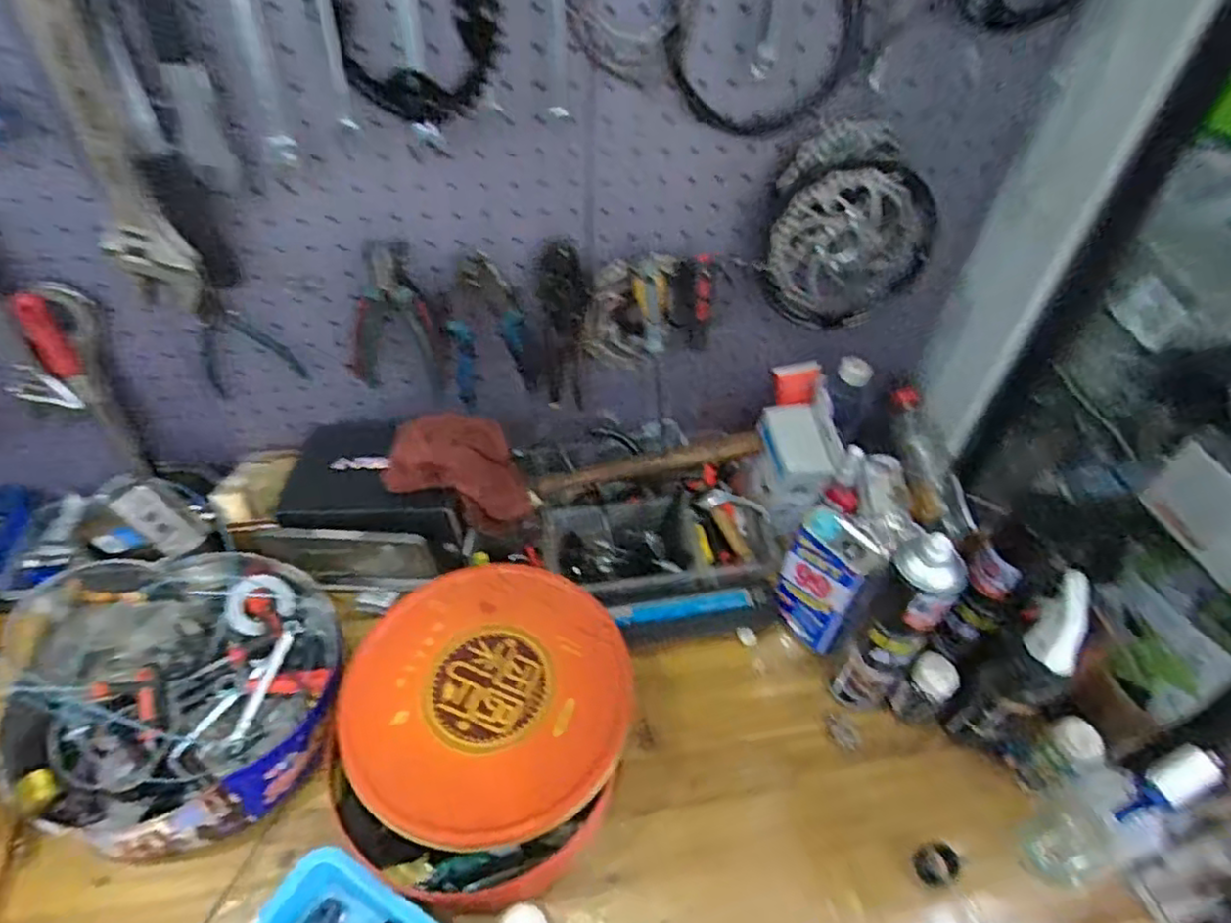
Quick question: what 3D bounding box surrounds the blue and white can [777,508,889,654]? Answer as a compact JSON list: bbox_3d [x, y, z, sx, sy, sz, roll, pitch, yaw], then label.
[{"bbox_3d":[0.235,0.139,0.757,0.042,0.168,0.097,-24,52,-24],"label":"blue and white can"}]

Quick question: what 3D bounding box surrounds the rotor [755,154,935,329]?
[{"bbox_3d":[0.250,-0.231,0.728,0.174,0.176,0.018,-1,47,-4],"label":"rotor"}]

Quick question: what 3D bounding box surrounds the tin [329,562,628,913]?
[{"bbox_3d":[-0.121,0.260,0.668,0.264,0.111,0.282,2,46,-2],"label":"tin"}]

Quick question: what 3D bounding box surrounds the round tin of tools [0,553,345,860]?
[{"bbox_3d":[-0.451,0.231,0.690,0.307,0.092,0.298,2,46,-2],"label":"round tin of tools"}]

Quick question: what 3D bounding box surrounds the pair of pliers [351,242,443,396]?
[{"bbox_3d":[-0.243,-0.153,0.723,0.099,0.177,0.034,3,47,-2],"label":"pair of pliers"}]

